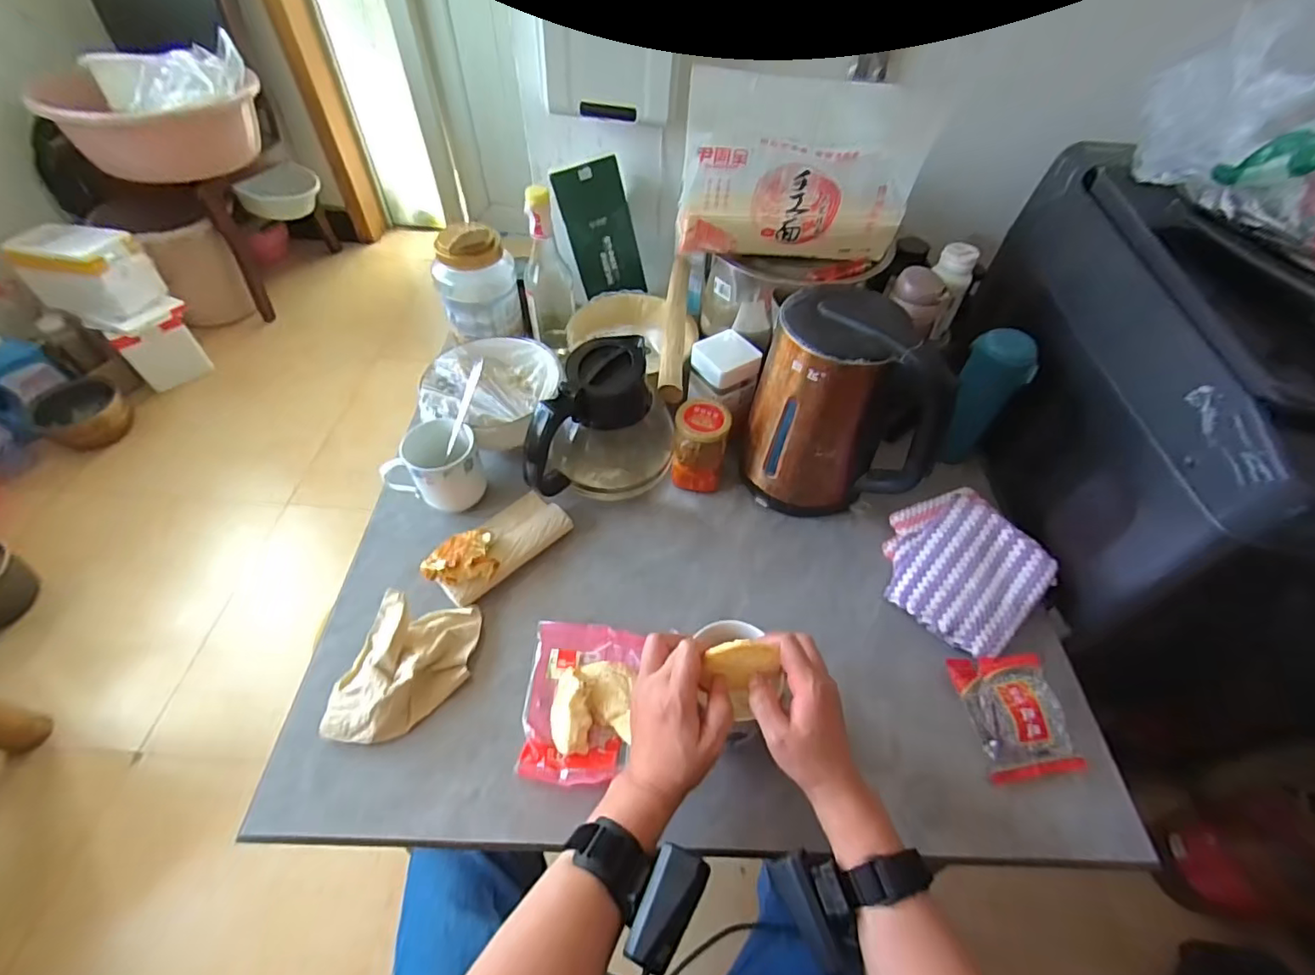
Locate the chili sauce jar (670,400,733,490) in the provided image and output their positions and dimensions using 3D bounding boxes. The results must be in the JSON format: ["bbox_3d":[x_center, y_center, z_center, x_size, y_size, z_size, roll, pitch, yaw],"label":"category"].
[{"bbox_3d":[0.051,-0.050,0.673,0.061,0.100,0.062,1,52,-2],"label":"chili sauce jar"}]

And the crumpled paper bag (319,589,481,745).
[{"bbox_3d":[-0.241,0.172,0.532,0.094,0.038,0.144,14,53,9],"label":"crumpled paper bag"}]

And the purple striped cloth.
[{"bbox_3d":[0.333,0.085,0.611,0.157,0.031,0.161,-41,61,-11],"label":"purple striped cloth"}]

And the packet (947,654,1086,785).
[{"bbox_3d":[0.342,0.217,0.531,0.083,0.033,0.106,-5,52,-6],"label":"packet"}]

